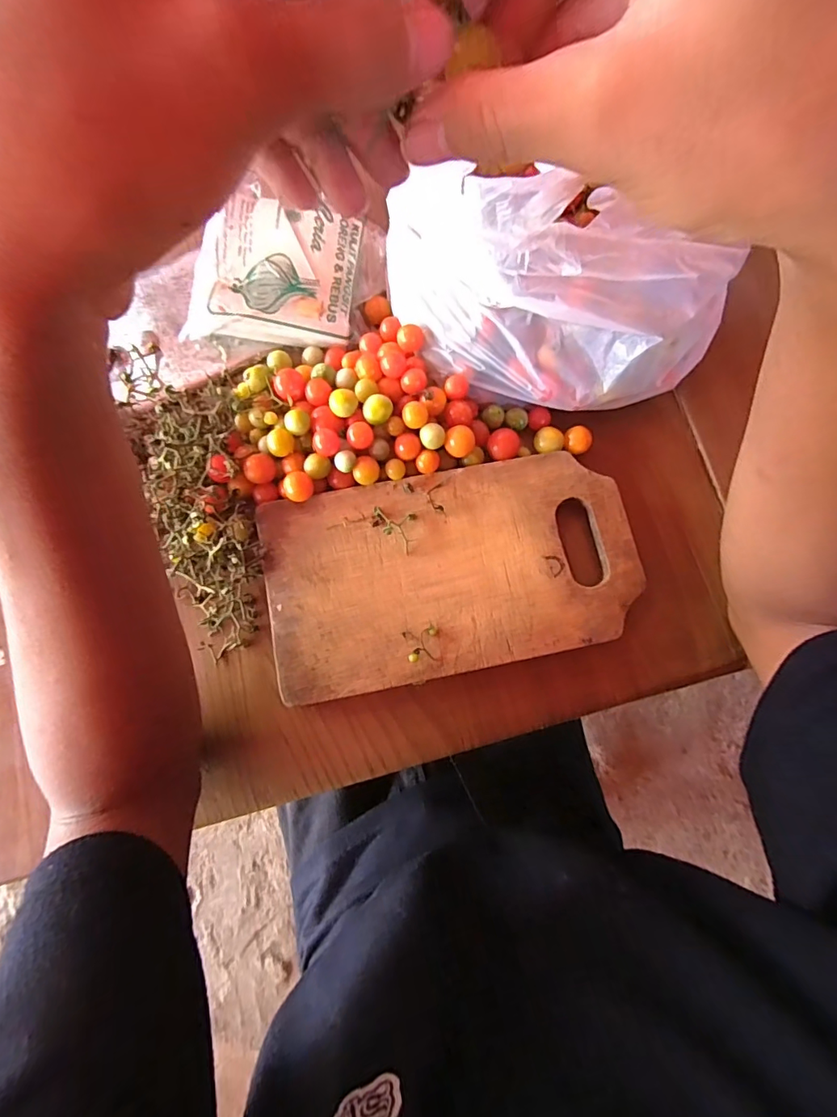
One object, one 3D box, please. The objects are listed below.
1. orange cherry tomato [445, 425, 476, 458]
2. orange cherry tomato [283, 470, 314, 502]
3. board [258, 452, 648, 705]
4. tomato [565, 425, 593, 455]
[{"bbox_3d":[0.028,-0.079,0.332,0.020,0.017,0.019,1,77,-4],"label":"orange cherry tomato"},{"bbox_3d":[-0.079,-0.047,0.321,0.019,0.016,0.017,-29,81,-10],"label":"orange cherry tomato"},{"bbox_3d":[0.023,0.008,0.326,0.241,0.022,0.132,-11,79,-7],"label":"board"},{"bbox_3d":[0.114,-0.084,0.350,0.018,0.018,0.018,35,77,4],"label":"tomato"}]

